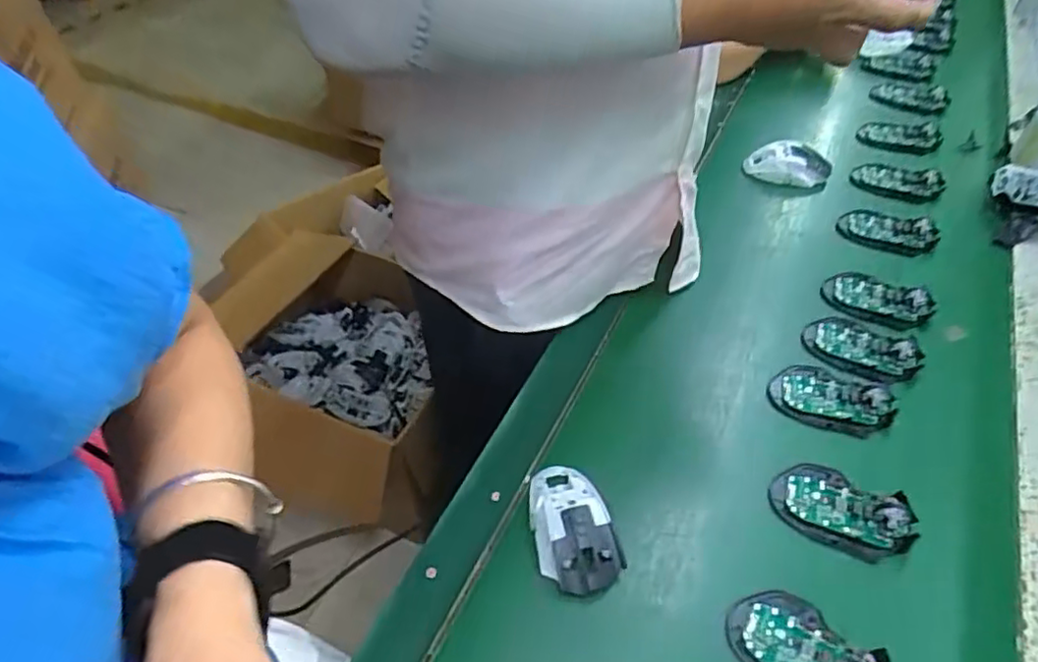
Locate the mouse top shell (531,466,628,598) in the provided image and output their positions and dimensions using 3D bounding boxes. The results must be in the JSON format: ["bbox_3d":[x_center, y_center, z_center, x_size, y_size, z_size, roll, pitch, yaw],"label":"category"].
[{"bbox_3d":[0.044,0.165,0.546,0.069,0.036,0.115,-12,49,-11],"label":"mouse top shell"}]

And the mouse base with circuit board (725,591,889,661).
[{"bbox_3d":[0.219,0.244,0.478,0.113,0.027,0.073,35,57,29],"label":"mouse base with circuit board"}]

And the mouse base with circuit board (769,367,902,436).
[{"bbox_3d":[0.319,0.065,0.644,0.117,0.021,0.071,14,49,14],"label":"mouse base with circuit board"}]

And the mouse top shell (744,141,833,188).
[{"bbox_3d":[0.390,-0.243,0.919,0.116,0.031,0.060,10,49,6],"label":"mouse top shell"}]

